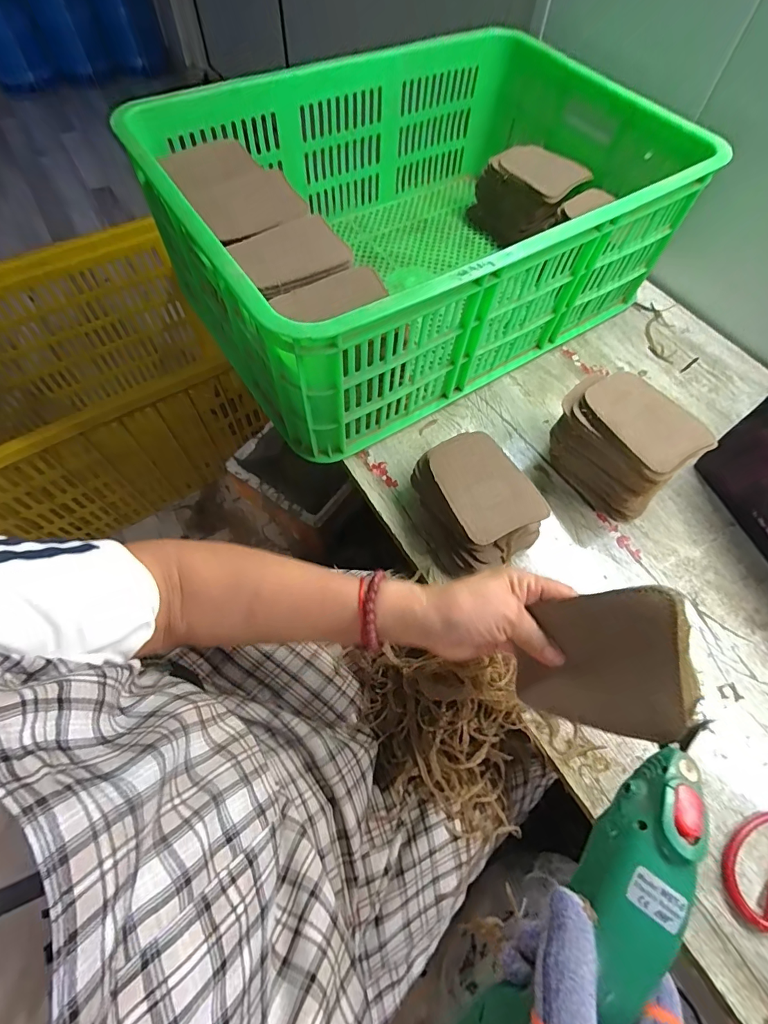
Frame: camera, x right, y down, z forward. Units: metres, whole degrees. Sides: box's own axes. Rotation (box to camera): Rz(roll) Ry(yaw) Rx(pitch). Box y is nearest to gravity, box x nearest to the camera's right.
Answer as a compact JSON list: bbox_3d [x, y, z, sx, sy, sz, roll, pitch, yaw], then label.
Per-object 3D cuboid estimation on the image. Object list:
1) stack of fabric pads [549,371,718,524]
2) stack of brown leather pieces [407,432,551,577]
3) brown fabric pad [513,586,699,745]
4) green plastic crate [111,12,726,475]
[{"bbox_3d":[0.264,-0.077,0.498,0.102,0.098,0.144,-30,67,-17],"label":"stack of fabric pads"},{"bbox_3d":[0.094,-0.009,0.467,0.104,0.070,0.138,-25,65,-15],"label":"stack of brown leather pieces"},{"bbox_3d":[0.141,0.101,0.297,0.011,0.116,0.087,18,65,-35],"label":"brown fabric pad"},{"bbox_3d":[0.056,-0.390,0.591,0.619,0.212,0.443,-32,67,-18],"label":"green plastic crate"}]

